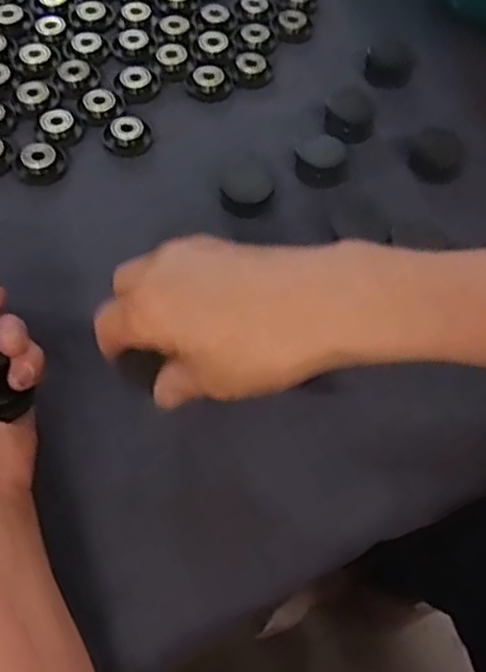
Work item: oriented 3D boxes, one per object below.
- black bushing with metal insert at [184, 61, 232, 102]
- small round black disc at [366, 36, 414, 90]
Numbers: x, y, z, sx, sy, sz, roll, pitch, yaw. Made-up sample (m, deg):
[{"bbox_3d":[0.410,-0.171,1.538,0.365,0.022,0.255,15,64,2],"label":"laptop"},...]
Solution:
[{"bbox_3d":[-0.025,-0.181,0.514,0.031,0.010,0.031,2,57,-2],"label":"black bushing with metal insert"},{"bbox_3d":[0.105,-0.196,0.521,0.033,0.020,0.031,2,57,-2],"label":"small round black disc"}]

